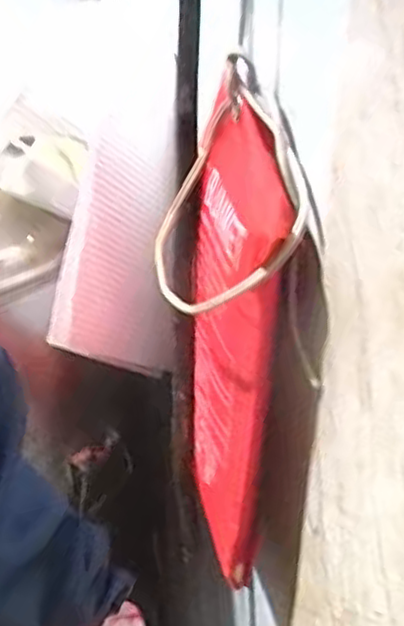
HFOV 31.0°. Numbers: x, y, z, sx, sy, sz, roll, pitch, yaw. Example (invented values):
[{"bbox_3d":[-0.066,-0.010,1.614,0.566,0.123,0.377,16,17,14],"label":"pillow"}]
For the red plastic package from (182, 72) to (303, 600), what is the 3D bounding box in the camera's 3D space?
[{"bbox_3d":[0.021,0.017,0.492,0.066,0.290,0.152,-3,28,-3],"label":"red plastic package"}]

